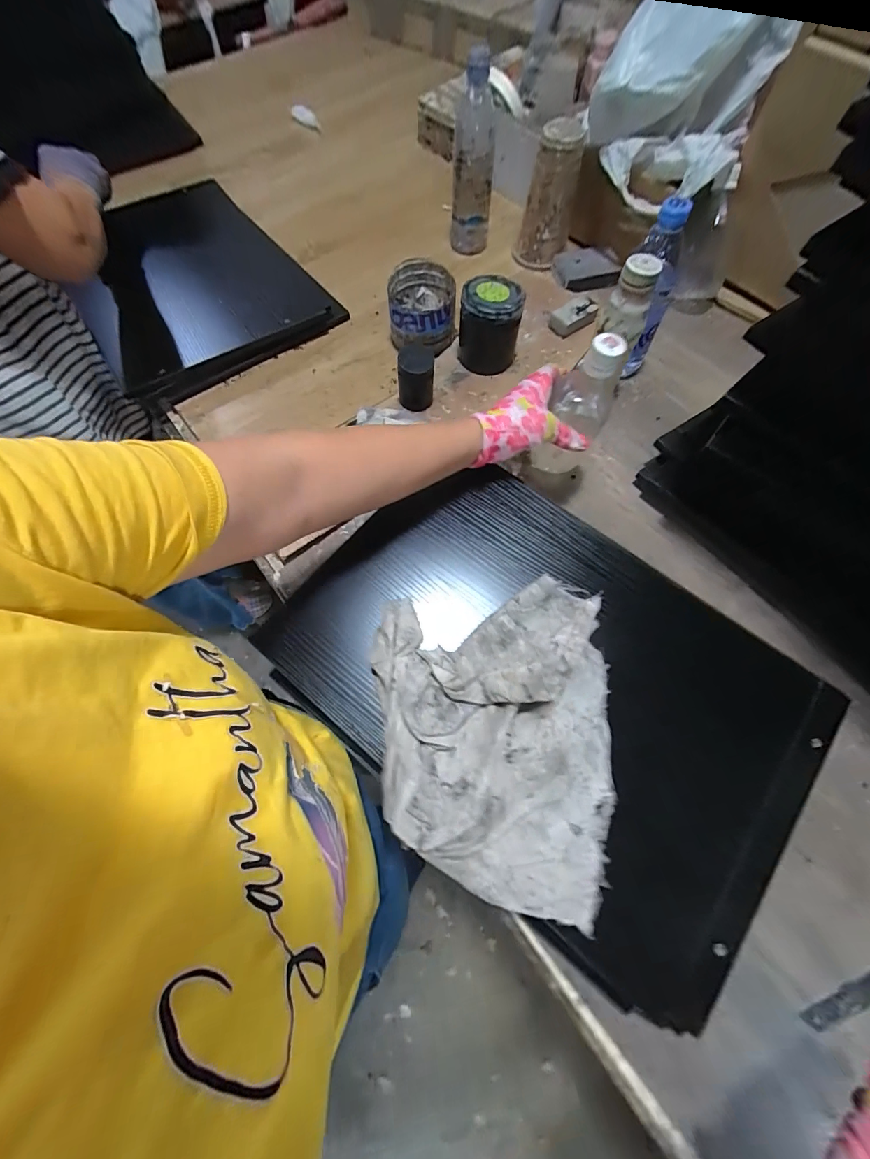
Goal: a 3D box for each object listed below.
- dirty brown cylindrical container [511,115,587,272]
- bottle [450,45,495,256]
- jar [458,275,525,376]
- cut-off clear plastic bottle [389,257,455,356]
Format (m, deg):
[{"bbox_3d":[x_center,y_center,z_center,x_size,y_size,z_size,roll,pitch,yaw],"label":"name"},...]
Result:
[{"bbox_3d":[0.183,-0.602,0.633,0.077,0.156,0.079,13,69,5],"label":"dirty brown cylindrical container"},{"bbox_3d":[0.059,-0.632,0.613,0.060,0.218,0.053,4,69,1],"label":"bottle"},{"bbox_3d":[0.078,-0.362,0.574,0.081,0.103,0.075,0,69,0],"label":"jar"},{"bbox_3d":[-0.019,-0.402,0.606,0.098,0.083,0.099,-3,69,-1],"label":"cut-off clear plastic bottle"}]

